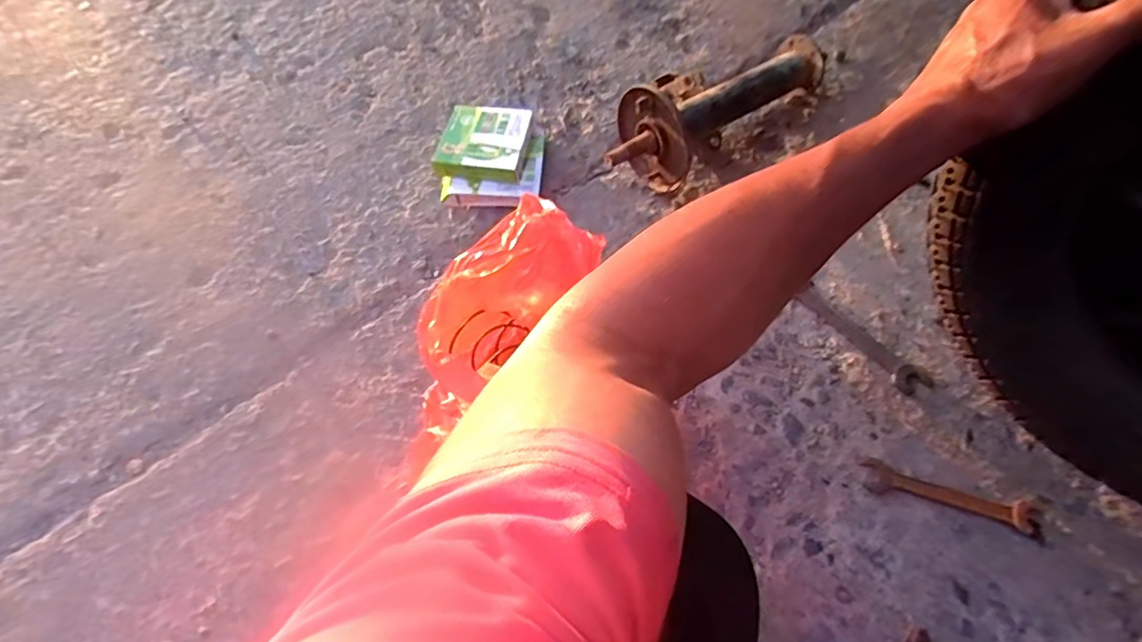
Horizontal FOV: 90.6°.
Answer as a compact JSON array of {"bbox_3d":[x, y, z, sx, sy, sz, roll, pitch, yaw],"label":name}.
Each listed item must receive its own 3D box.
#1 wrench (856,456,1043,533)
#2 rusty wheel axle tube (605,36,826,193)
[{"bbox_3d":[0.424,0.196,0.634,0.180,0.005,0.035,14,65,8],"label":"wrench"},{"bbox_3d":[0.196,-0.315,0.816,0.364,0.144,0.131,-40,69,-17],"label":"rusty wheel axle tube"}]

